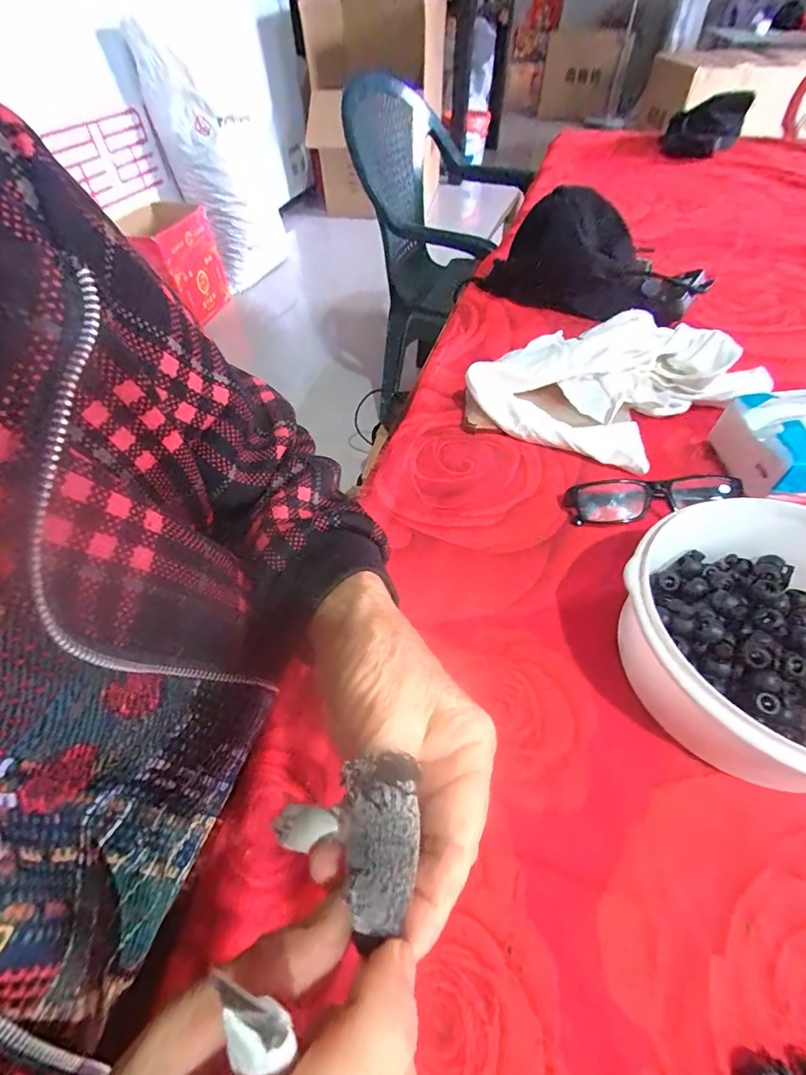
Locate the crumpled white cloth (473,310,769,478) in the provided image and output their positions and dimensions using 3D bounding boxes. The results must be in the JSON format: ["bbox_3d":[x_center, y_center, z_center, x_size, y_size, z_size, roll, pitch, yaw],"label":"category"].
[{"bbox_3d":[0.209,-0.155,0.448,0.218,0.063,0.207,35,60,26],"label":"crumpled white cloth"}]

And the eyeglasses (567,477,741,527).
[{"bbox_3d":[0.205,-0.034,0.372,0.132,0.032,0.038,-4,51,-2],"label":"eyeglasses"}]

